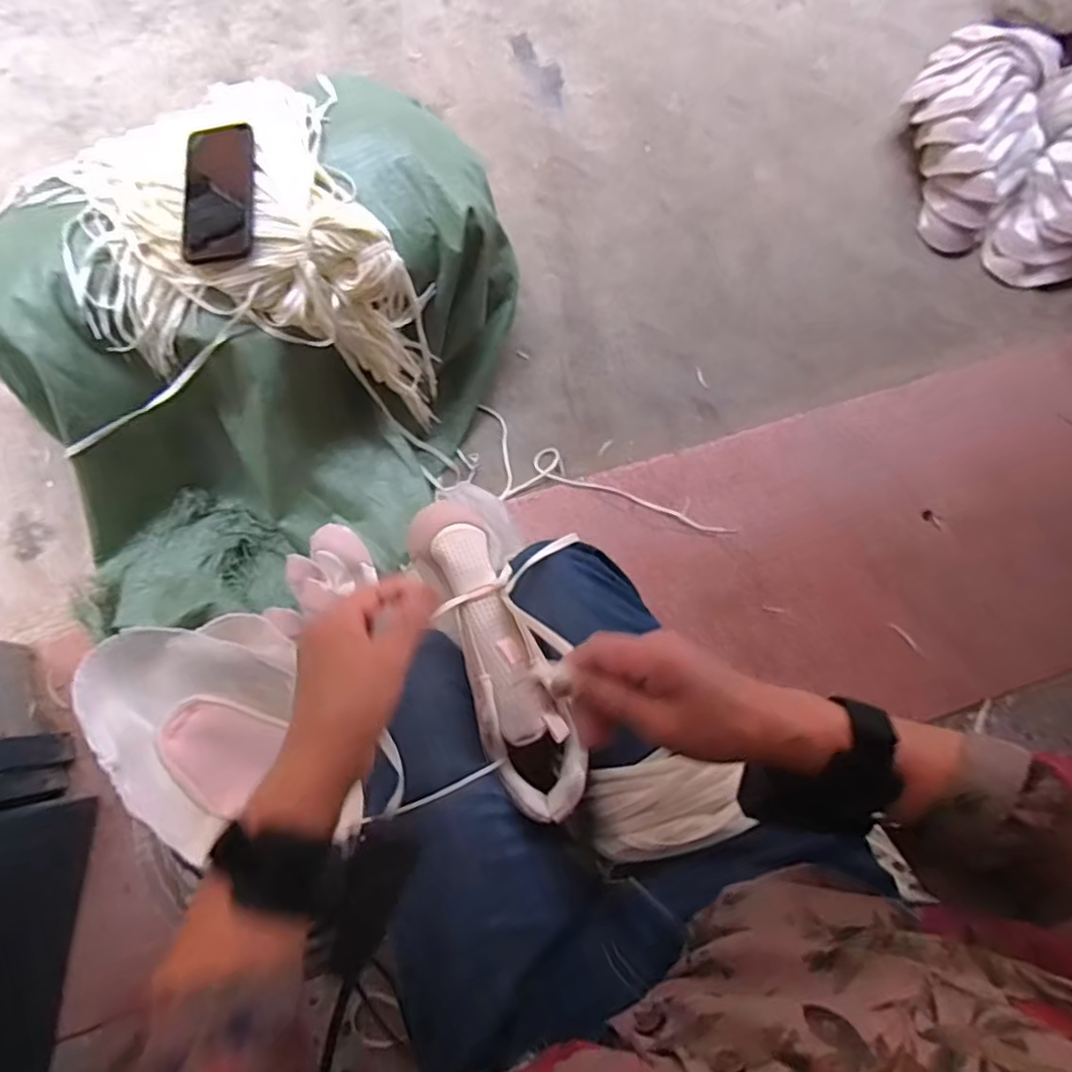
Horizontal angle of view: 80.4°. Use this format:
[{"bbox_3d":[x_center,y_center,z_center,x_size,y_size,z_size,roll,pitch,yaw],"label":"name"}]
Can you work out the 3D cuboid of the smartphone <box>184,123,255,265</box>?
[{"bbox_3d":[-0.356,-0.390,0.717,0.081,0.014,0.159,-2,82,5],"label":"smartphone"}]

